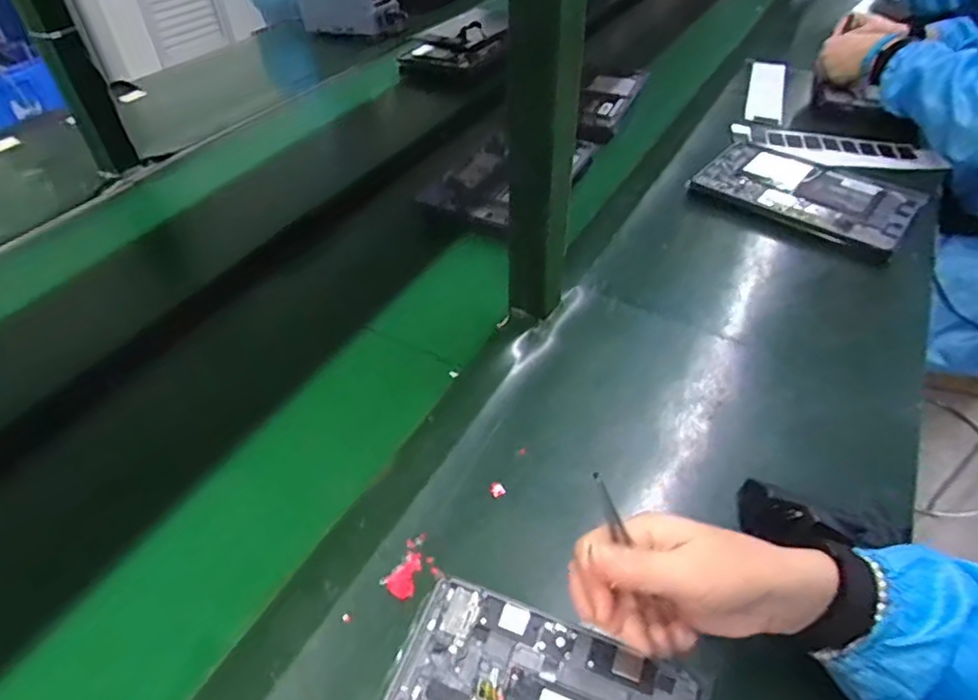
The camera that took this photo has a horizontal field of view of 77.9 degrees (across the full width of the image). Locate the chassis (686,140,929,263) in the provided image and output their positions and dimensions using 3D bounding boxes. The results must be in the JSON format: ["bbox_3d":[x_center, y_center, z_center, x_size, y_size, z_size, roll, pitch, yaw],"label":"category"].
[{"bbox_3d":[0.419,-0.213,0.812,0.265,0.029,0.193,33,53,30],"label":"chassis"}]

